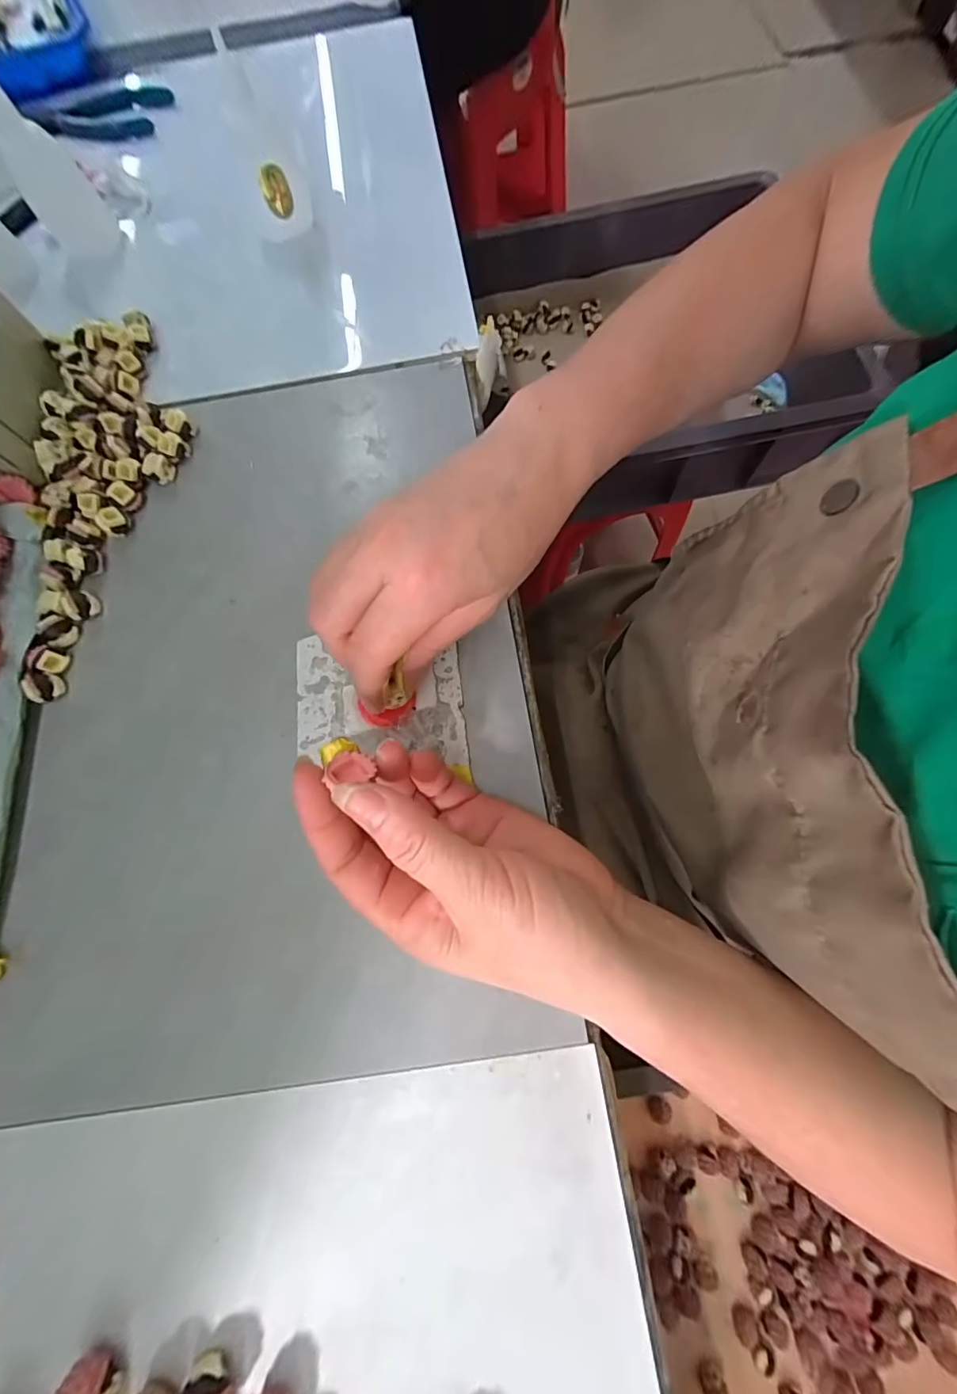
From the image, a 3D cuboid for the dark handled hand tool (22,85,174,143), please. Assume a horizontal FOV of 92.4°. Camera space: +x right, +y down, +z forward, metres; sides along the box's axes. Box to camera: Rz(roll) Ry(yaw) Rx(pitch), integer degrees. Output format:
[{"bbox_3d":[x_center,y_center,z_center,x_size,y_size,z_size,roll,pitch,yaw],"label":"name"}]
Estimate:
[{"bbox_3d":[-0.315,-0.485,0.381,0.116,0.013,0.036,-7,75,2],"label":"dark handled hand tool"}]

